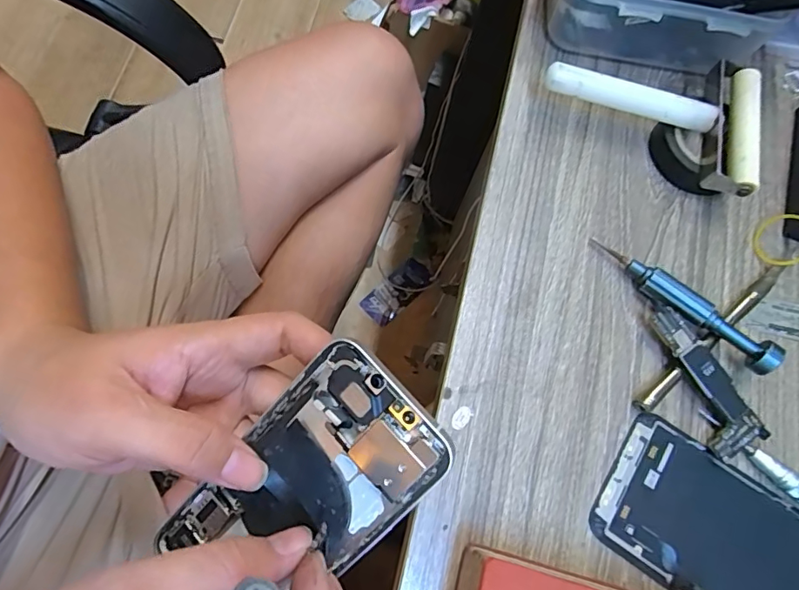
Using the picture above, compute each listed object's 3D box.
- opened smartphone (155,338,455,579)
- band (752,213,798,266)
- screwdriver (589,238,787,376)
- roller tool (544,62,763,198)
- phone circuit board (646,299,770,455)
[{"bbox_3d":[-0.041,0.084,0.218,0.069,0.009,0.127,45,105,11],"label":"opened smartphone"},{"bbox_3d":[0.219,-0.031,0.287,0.030,0.006,0.030,46,107,33],"label":"band"},{"bbox_3d":[0.148,0.004,0.265,0.105,0.013,0.013,42,72,9],"label":"screwdriver"},{"bbox_3d":[0.148,-0.110,0.297,0.125,0.034,0.080,26,71,4],"label":"roller tool"},{"bbox_3d":[0.151,0.042,0.255,0.027,0.012,0.078,-29,70,-9],"label":"phone circuit board"}]

